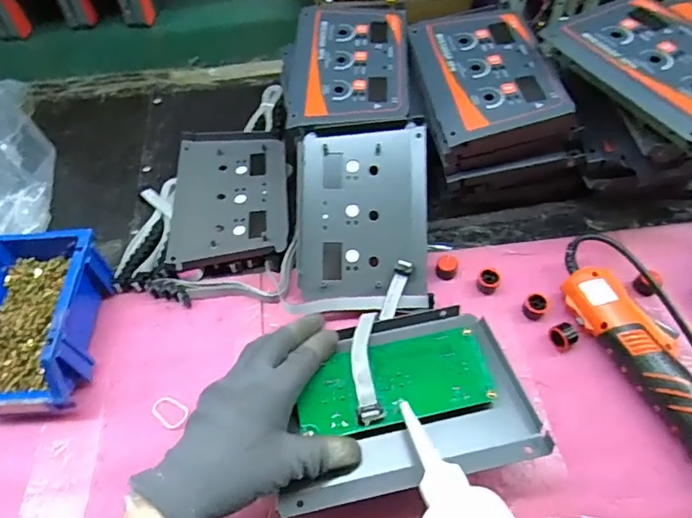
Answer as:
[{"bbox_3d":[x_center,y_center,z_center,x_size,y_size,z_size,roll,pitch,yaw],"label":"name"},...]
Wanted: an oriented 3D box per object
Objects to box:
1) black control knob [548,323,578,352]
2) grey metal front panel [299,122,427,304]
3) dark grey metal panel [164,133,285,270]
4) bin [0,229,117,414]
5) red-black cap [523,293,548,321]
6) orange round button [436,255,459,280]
[{"bbox_3d":[0.200,0.071,0.467,0.017,0.019,0.022,-31,59,-17],"label":"black control knob"},{"bbox_3d":[0.017,-0.047,0.516,0.130,0.012,0.170,-1,84,0],"label":"grey metal front panel"},{"bbox_3d":[-0.135,-0.078,0.594,0.128,0.017,0.193,-6,54,-1],"label":"dark grey metal panel"},{"bbox_3d":[-0.288,0.057,0.472,0.101,0.073,0.166,-3,55,2],"label":"bin"},{"bbox_3d":[0.185,0.044,0.492,0.020,0.015,0.025,24,59,19],"label":"red-black cap"},{"bbox_3d":[0.104,0.009,0.520,0.021,0.014,0.023,-2,55,2],"label":"orange round button"}]

